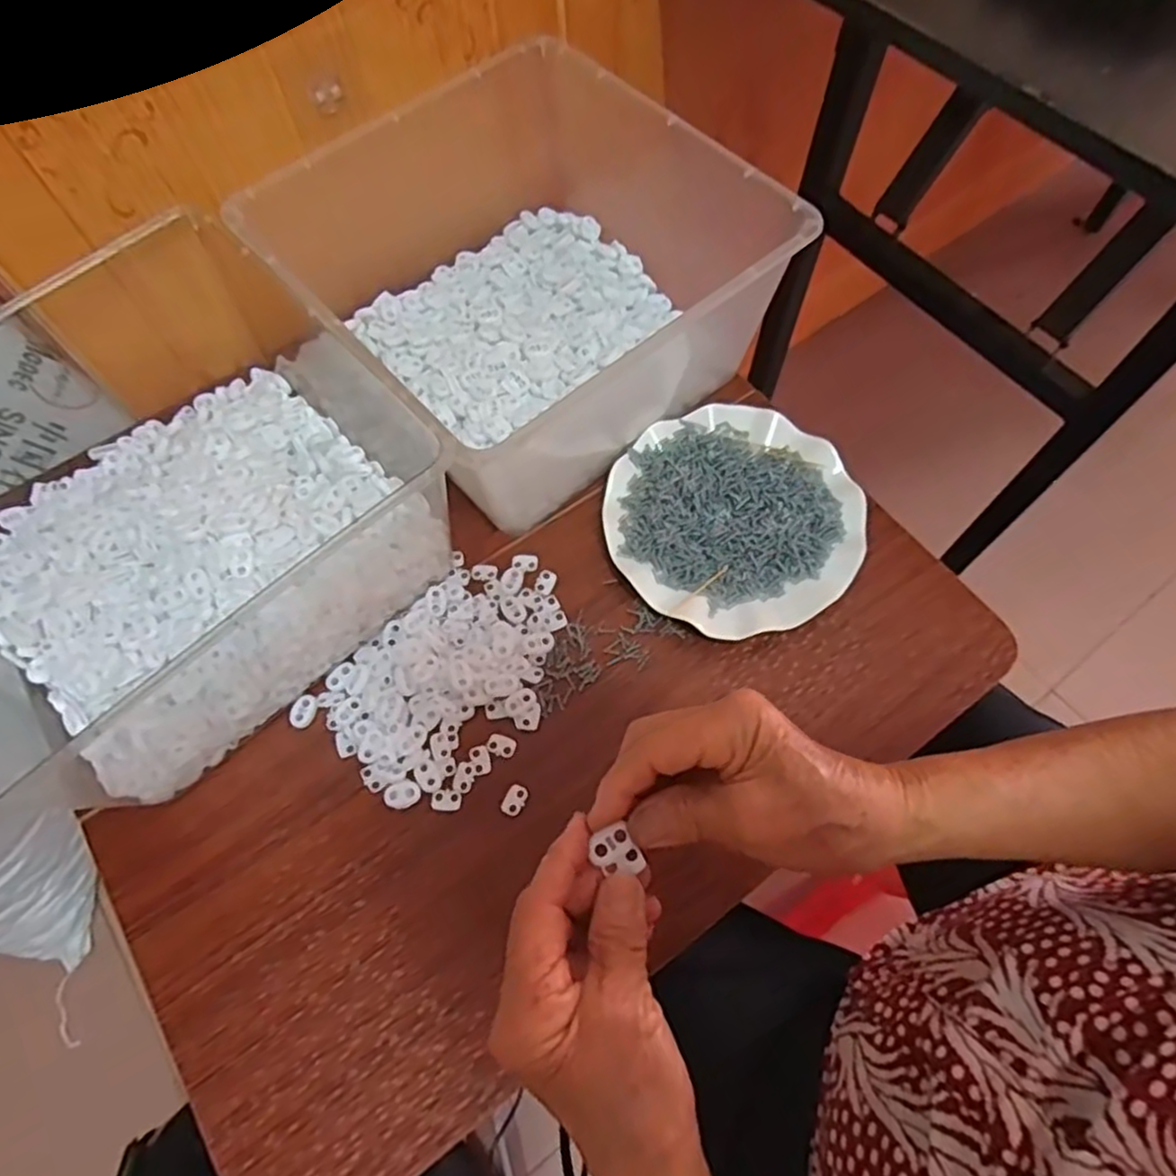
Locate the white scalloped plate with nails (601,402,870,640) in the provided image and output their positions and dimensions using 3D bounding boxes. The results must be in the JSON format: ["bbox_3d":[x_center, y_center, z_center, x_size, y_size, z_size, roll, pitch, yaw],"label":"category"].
[{"bbox_3d":[0.104,-0.051,0.526,0.177,0.026,0.179,0,66,0],"label":"white scalloped plate with nails"}]

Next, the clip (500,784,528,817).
[{"bbox_3d":[-0.046,0.135,0.455,0.013,0.004,0.019,22,68,10],"label":"clip"}]

